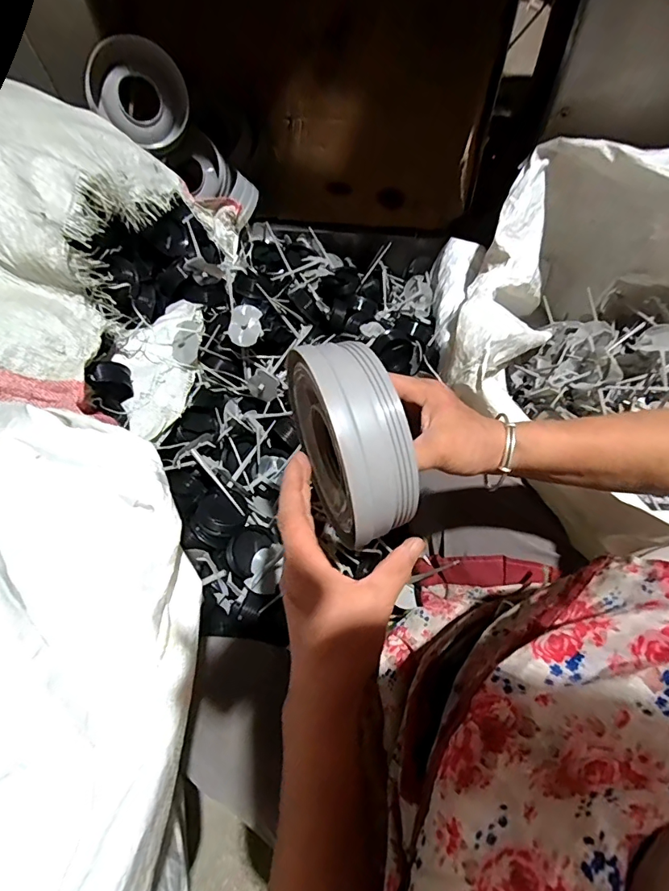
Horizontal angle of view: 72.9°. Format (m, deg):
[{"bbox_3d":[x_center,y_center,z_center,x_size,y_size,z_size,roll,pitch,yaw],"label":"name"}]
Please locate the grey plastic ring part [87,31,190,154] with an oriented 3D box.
[{"bbox_3d":[-0.329,-0.587,0.765,0.153,0.135,0.049,-12,62,-2],"label":"grey plastic ring part"}]

